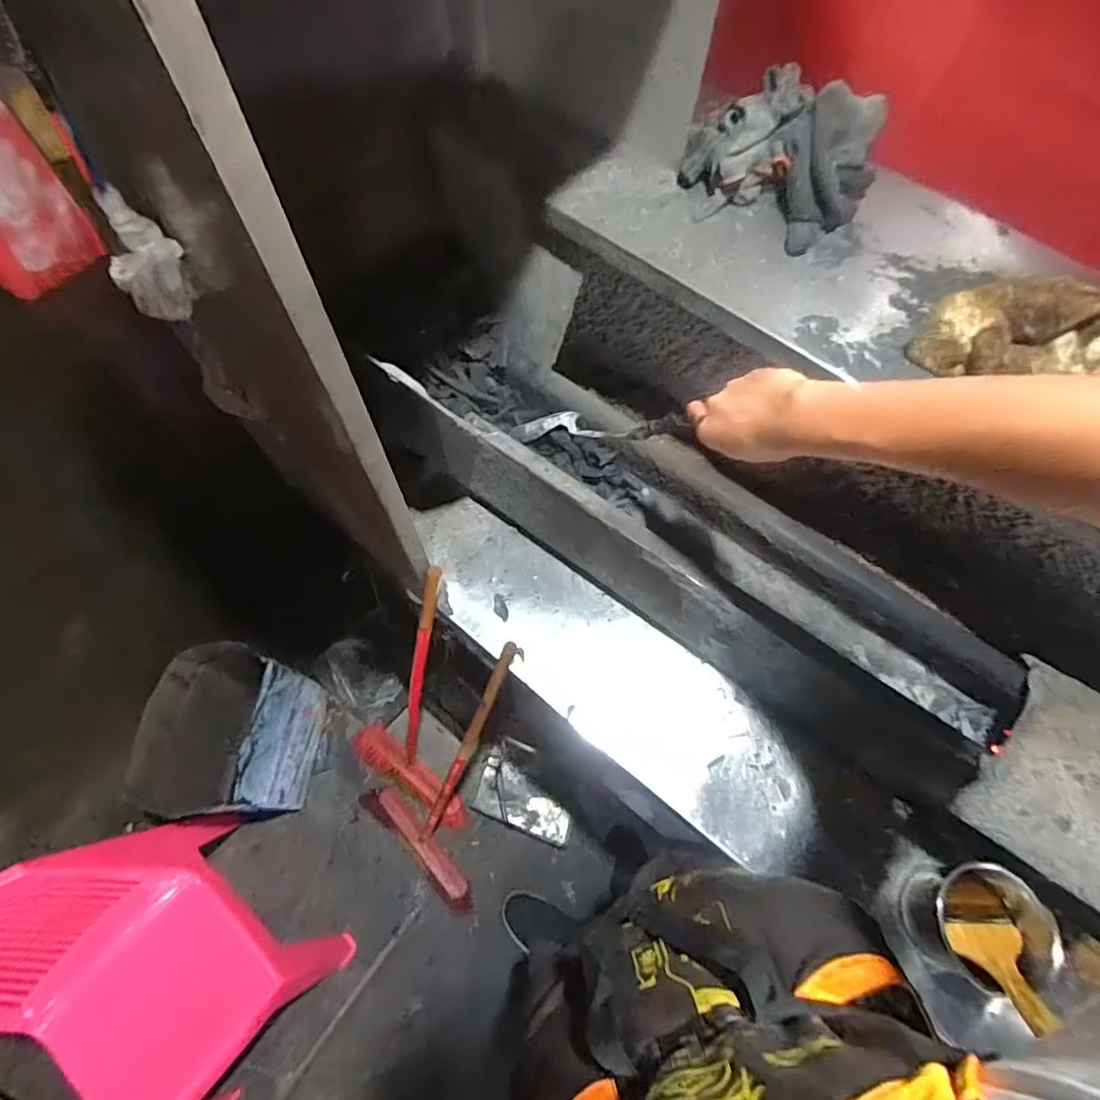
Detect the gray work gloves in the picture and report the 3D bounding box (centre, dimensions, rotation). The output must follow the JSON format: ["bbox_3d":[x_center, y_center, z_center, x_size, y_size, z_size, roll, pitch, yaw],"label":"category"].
[{"bbox_3d":[0.273,-0.456,0.688,0.192,0.093,0.144,41,72,15],"label":"gray work gloves"}]

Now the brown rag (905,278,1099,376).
[{"bbox_3d":[0.461,-0.211,0.592,0.167,0.083,0.086,-8,67,-4],"label":"brown rag"}]

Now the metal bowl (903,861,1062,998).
[{"bbox_3d":[0.496,0.433,0.692,0.109,0.108,0.115,0,67,-1],"label":"metal bowl"}]

